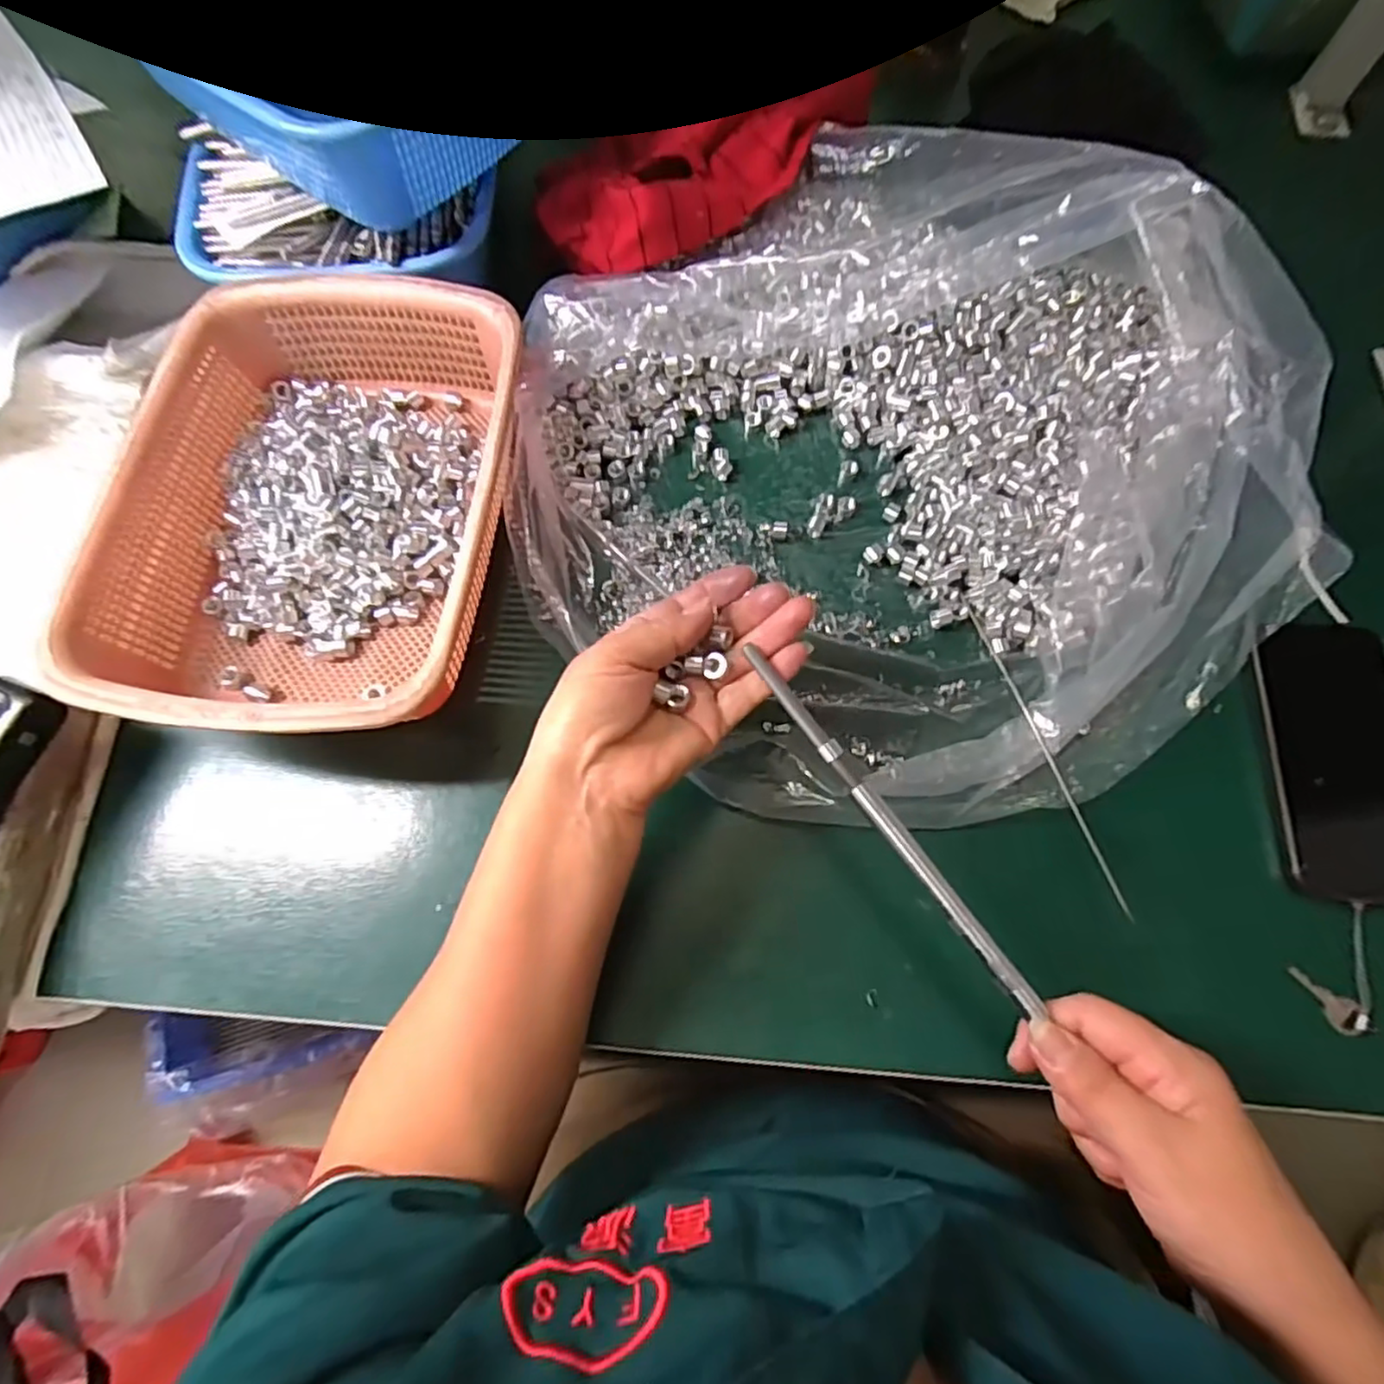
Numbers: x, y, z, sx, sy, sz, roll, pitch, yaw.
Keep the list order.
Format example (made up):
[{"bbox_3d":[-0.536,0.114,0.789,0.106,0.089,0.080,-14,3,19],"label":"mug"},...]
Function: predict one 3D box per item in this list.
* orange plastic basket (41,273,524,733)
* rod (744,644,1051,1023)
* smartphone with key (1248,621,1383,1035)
[{"bbox_3d":[-0.219,-0.113,0.400,0.214,0.067,0.293,5,71,2],"label":"orange plastic basket"},{"bbox_3d":[0.093,0.062,0.316,0.010,0.005,0.202,-37,82,-9],"label":"rod"},{"bbox_3d":[0.368,0.065,0.371,0.078,0.008,0.218,3,71,1],"label":"smartphone with key"}]

